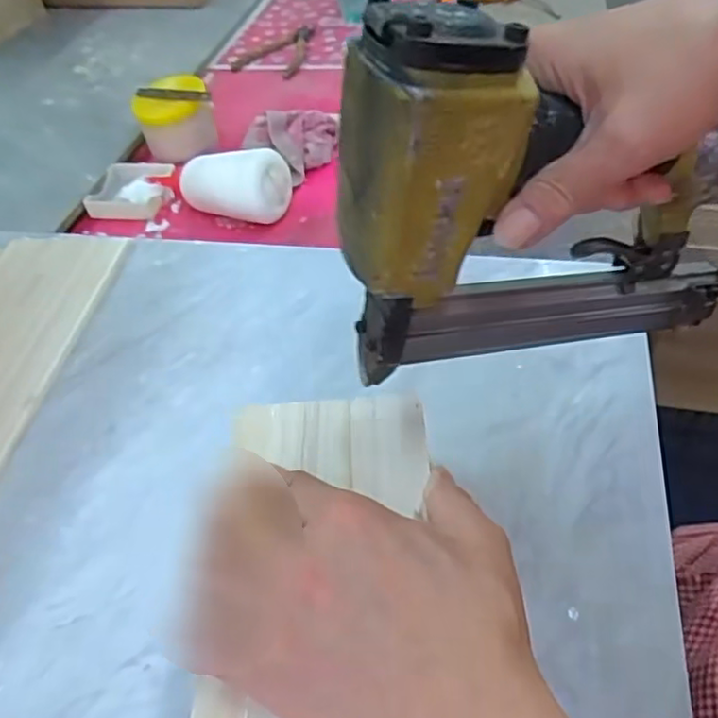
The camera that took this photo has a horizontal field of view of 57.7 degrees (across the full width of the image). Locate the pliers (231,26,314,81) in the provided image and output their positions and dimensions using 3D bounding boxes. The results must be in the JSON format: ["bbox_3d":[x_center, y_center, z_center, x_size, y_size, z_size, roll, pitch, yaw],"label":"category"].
[{"bbox_3d":[-0.119,-0.422,0.893,0.100,0.010,0.157,3,46,10],"label":"pliers"}]

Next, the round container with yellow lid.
[{"bbox_3d":[-0.199,-0.261,0.715,0.078,0.076,0.063,-13,46,-6],"label":"round container with yellow lid"}]

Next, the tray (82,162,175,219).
[{"bbox_3d":[-0.231,-0.172,0.667,0.082,0.021,0.075,-2,46,5],"label":"tray"}]

